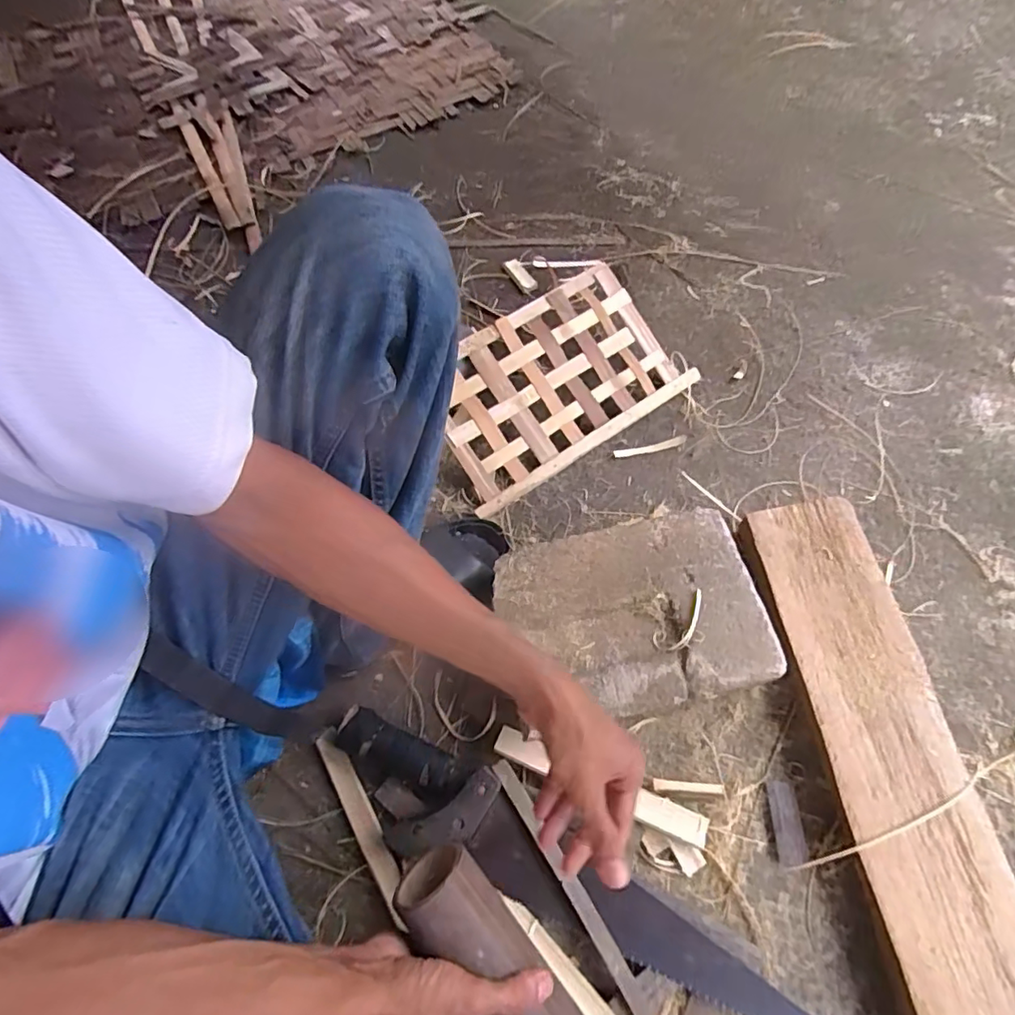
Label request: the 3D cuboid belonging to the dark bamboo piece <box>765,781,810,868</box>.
[{"bbox_3d":[0.296,0.333,0.578,0.031,0.009,0.077,-1,65,2],"label":"dark bamboo piece"}]

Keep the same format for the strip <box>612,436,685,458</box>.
[{"bbox_3d":[0.205,-0.086,0.788,0.105,0.004,0.013,-12,79,0],"label":"strip"}]

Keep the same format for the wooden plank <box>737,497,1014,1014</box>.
[{"bbox_3d":[0.423,0.480,0.454,0.134,0.034,1.070,-9,63,2],"label":"wooden plank"}]

